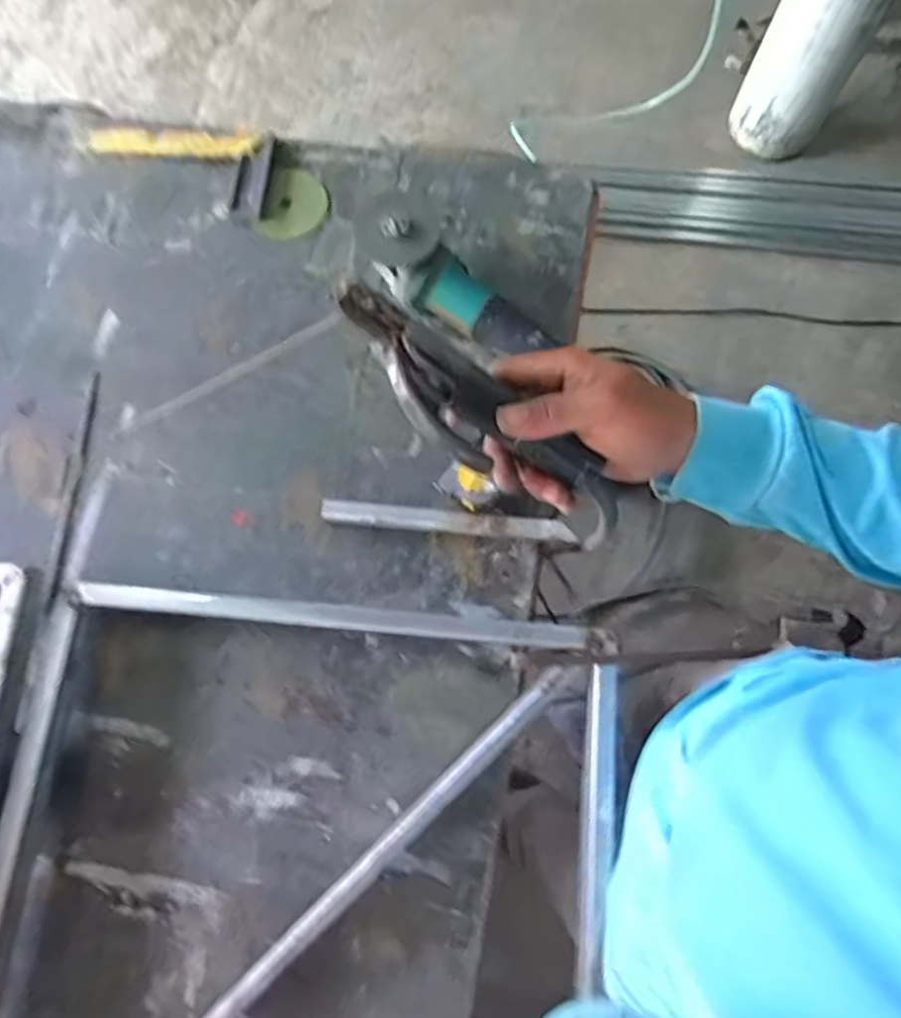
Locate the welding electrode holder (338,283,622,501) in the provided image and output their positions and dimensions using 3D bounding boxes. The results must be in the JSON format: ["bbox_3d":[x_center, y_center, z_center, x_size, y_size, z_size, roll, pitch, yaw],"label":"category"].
[{"bbox_3d":[0.016,-0.050,0.388,0.202,0.040,0.059,34,75,-24],"label":"welding electrode holder"}]

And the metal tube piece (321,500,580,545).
[{"bbox_3d":[-0.002,0.015,0.726,0.271,0.025,0.022,6,74,2],"label":"metal tube piece"}]

